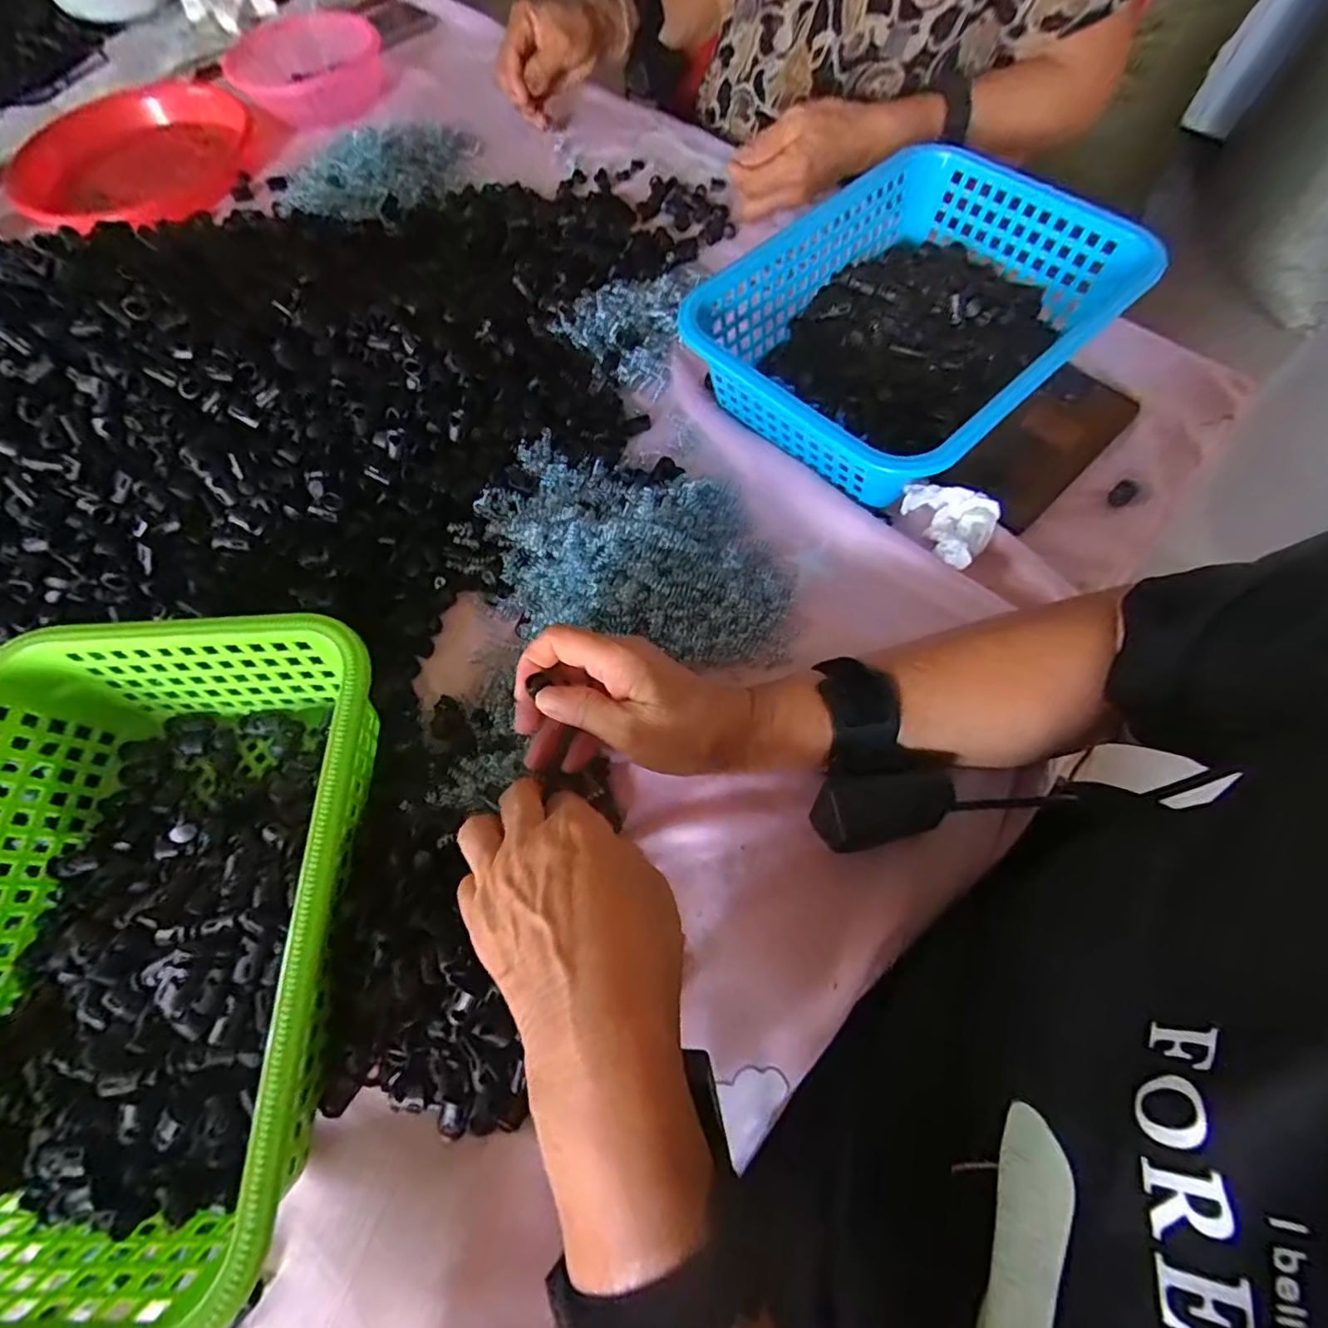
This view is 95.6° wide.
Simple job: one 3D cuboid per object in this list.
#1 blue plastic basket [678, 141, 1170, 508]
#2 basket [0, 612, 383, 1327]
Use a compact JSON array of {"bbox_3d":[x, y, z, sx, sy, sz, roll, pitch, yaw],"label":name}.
[{"bbox_3d":[0.181,-0.250,0.448,0.293,0.078,0.214,-41,71,-13],"label":"blue plastic basket"},{"bbox_3d":[-0.258,0.129,0.307,0.211,0.084,0.290,-2,67,2],"label":"basket"}]

